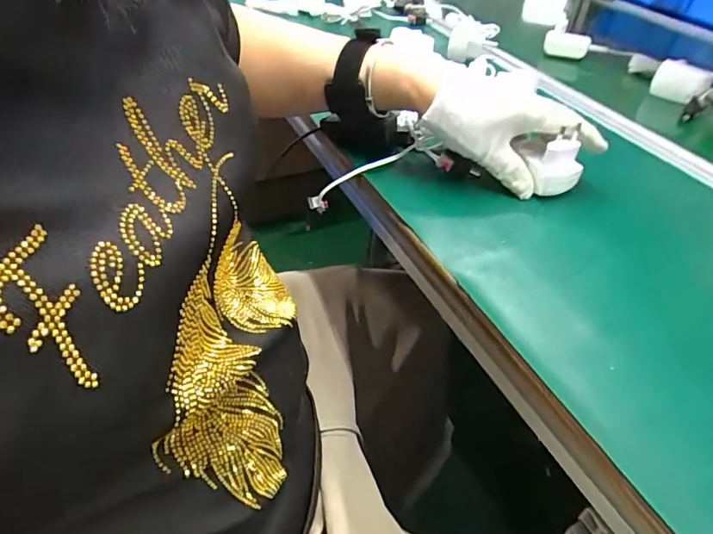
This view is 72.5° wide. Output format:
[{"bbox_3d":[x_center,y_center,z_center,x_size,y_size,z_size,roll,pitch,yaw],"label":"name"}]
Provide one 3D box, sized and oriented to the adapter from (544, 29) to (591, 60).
[{"bbox_3d":[0.305,-0.323,0.708,0.061,0.031,0.033,19,44,14],"label":"adapter"}]

